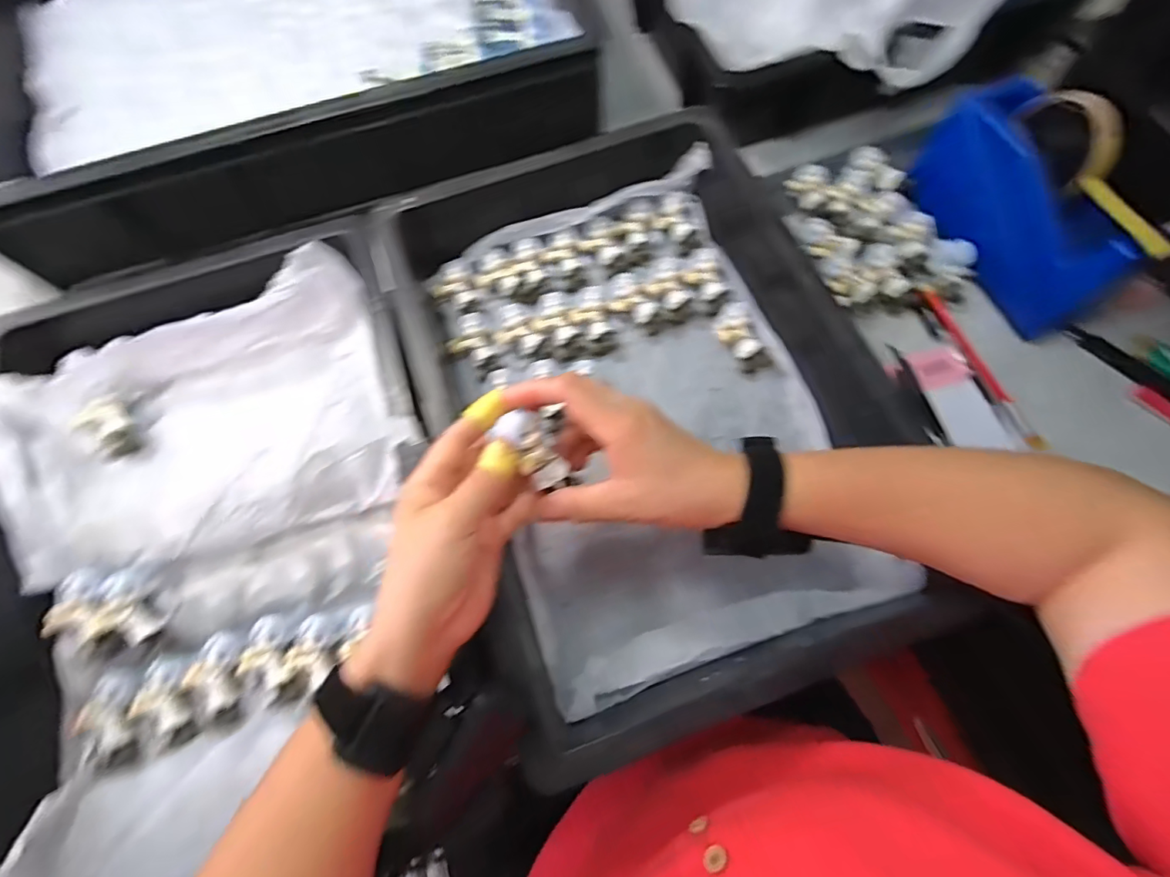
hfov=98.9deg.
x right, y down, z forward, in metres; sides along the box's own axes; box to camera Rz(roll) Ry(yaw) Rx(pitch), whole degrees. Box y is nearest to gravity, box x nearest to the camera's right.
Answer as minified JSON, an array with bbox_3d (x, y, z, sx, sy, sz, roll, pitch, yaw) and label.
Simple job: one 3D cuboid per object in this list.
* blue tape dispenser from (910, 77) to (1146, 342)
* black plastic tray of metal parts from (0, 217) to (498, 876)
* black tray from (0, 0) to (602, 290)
[{"bbox_3d":[0.374,-0.198,0.437,0.059,0.090,0.203,-11,70,-2],"label":"blue tape dispenser"},{"bbox_3d":[-0.261,0.069,0.366,0.335,0.101,0.456,-17,70,-4],"label":"black plastic tray of metal parts"},{"bbox_3d":[-0.321,-0.419,0.532,0.582,0.092,0.409,-18,70,-5],"label":"black tray"}]

